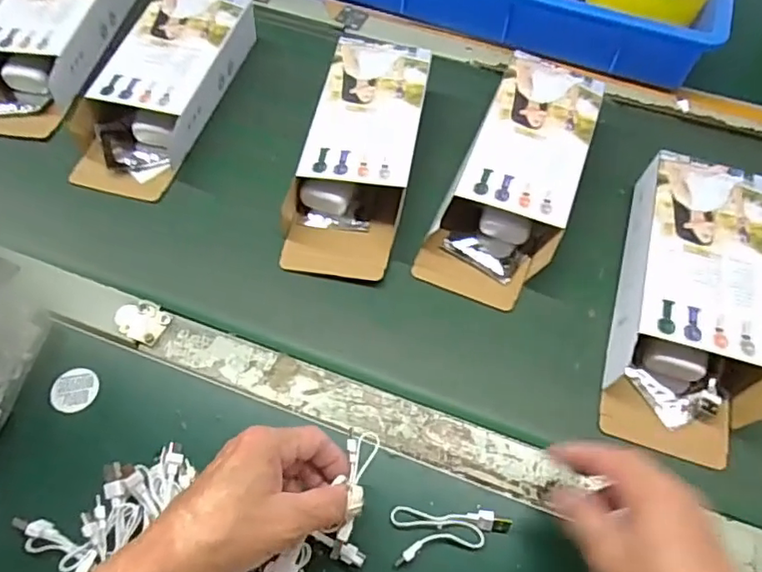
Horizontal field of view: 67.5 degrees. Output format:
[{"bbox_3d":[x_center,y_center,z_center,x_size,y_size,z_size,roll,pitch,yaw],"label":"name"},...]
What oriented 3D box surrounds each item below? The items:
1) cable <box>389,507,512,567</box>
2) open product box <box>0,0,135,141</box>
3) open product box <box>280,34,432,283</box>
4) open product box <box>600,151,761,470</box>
[{"bbox_3d":[0.047,0.162,0.387,0.079,0.011,0.035,-9,60,-6],"label":"cable"},{"bbox_3d":[-0.362,-0.264,0.618,0.118,0.056,0.268,9,64,5],"label":"open product box"},{"bbox_3d":[-0.017,-0.131,0.547,0.102,0.054,0.258,12,60,6],"label":"open product box"},{"bbox_3d":[0.253,0.008,0.467,0.106,0.052,0.251,14,61,8],"label":"open product box"}]

